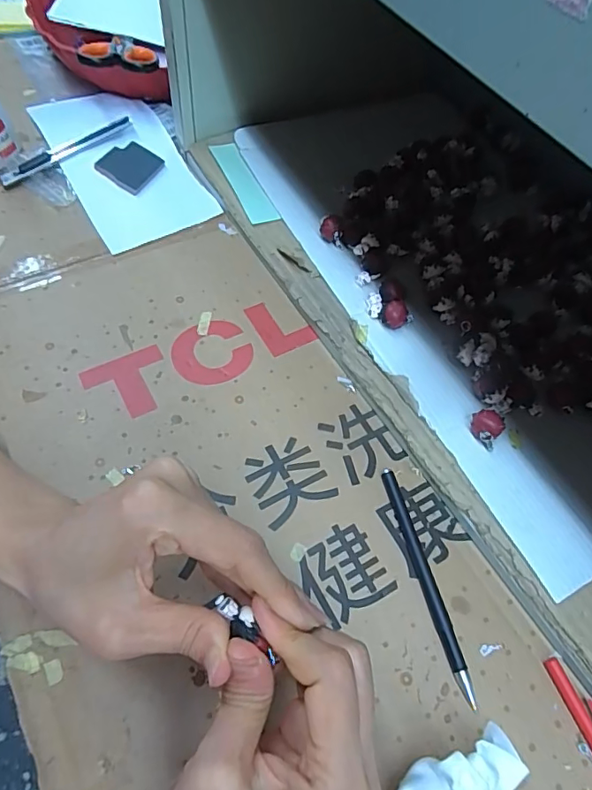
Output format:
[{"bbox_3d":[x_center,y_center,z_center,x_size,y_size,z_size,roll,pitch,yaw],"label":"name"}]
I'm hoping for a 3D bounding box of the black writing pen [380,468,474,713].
[{"bbox_3d":[0.079,0.109,0.299,0.010,0.009,0.134,-12,64,-8],"label":"black writing pen"}]

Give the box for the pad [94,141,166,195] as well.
[{"bbox_3d":[-0.146,-0.202,0.439,0.044,0.005,0.046,31,69,-3],"label":"pad"}]

